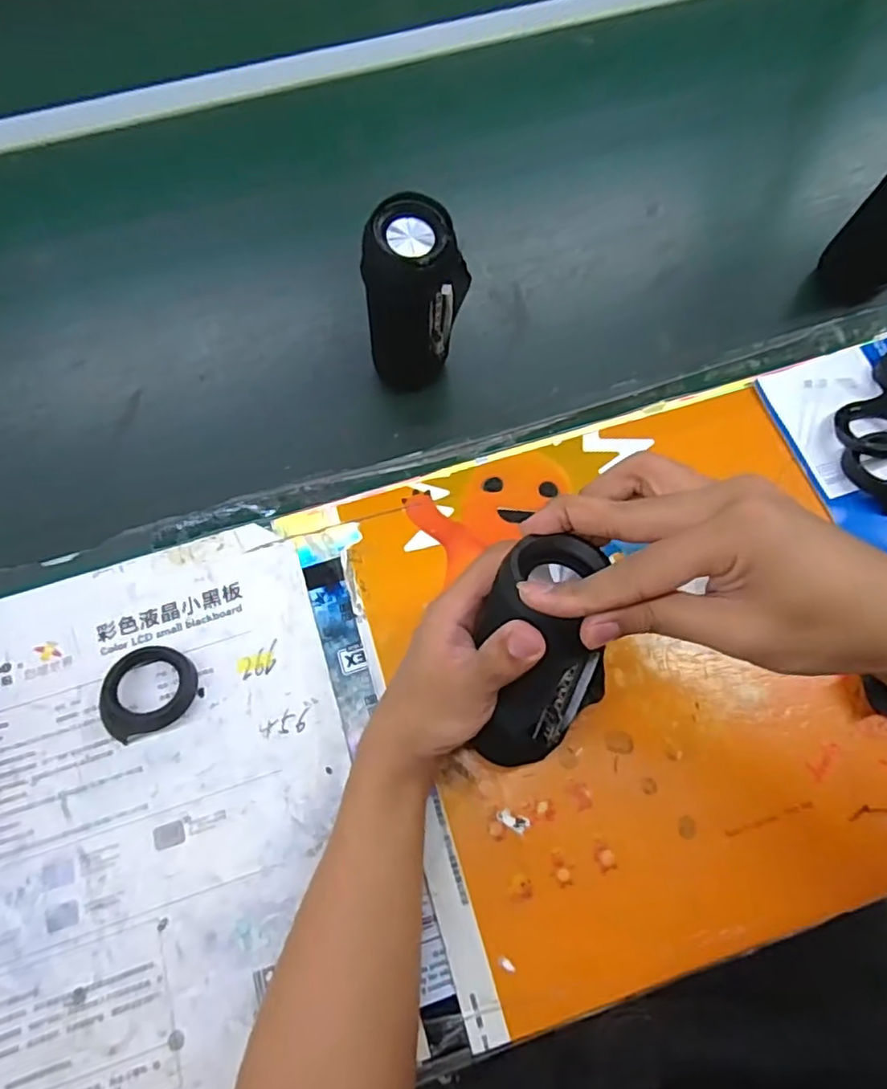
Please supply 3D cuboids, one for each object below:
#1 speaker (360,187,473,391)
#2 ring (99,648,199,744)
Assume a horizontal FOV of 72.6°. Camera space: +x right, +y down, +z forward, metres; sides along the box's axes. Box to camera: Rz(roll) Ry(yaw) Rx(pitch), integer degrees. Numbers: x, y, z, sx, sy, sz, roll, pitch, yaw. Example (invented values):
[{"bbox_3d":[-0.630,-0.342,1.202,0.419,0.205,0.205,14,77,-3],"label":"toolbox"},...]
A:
[{"bbox_3d":[-0.021,-0.184,0.475,0.054,0.156,0.065,41,75,15],"label":"speaker"},{"bbox_3d":[-0.206,0.099,0.418,0.061,0.024,0.058,0,69,1],"label":"ring"}]

